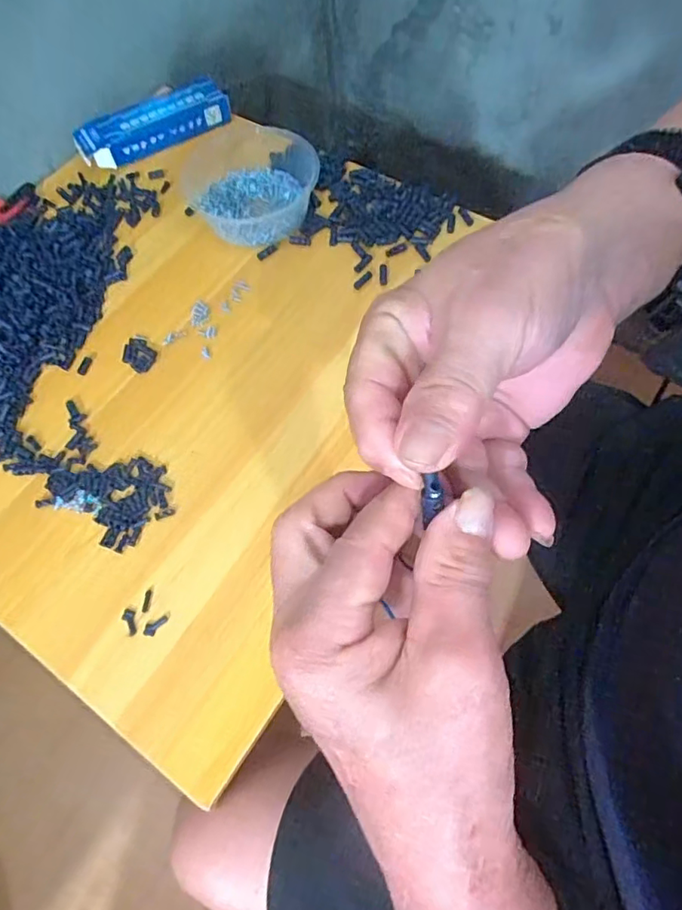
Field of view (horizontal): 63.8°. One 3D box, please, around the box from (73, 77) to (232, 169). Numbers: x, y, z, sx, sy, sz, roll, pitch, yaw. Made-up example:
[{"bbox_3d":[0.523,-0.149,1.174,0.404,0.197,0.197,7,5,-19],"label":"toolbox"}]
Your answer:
[{"bbox_3d":[-0.218,-0.383,0.636,0.178,0.041,0.052,-25,67,-8],"label":"box"}]

